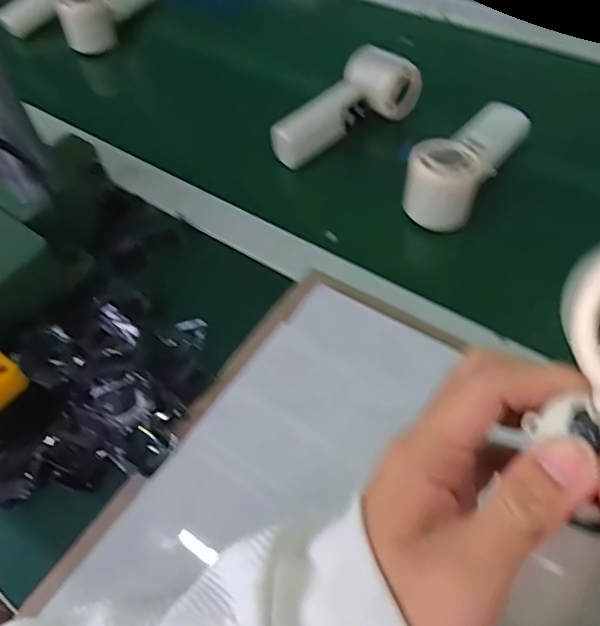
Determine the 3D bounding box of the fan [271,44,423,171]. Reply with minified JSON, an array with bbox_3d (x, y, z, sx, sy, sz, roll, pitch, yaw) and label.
[{"bbox_3d":[0.047,-0.207,0.566,0.170,0.056,0.055,-41,61,-22],"label":"fan"}]

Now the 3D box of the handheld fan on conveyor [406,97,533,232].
[{"bbox_3d":[0.155,-0.146,0.513,0.057,0.056,0.154,28,62,23],"label":"handheld fan on conveyor"}]

